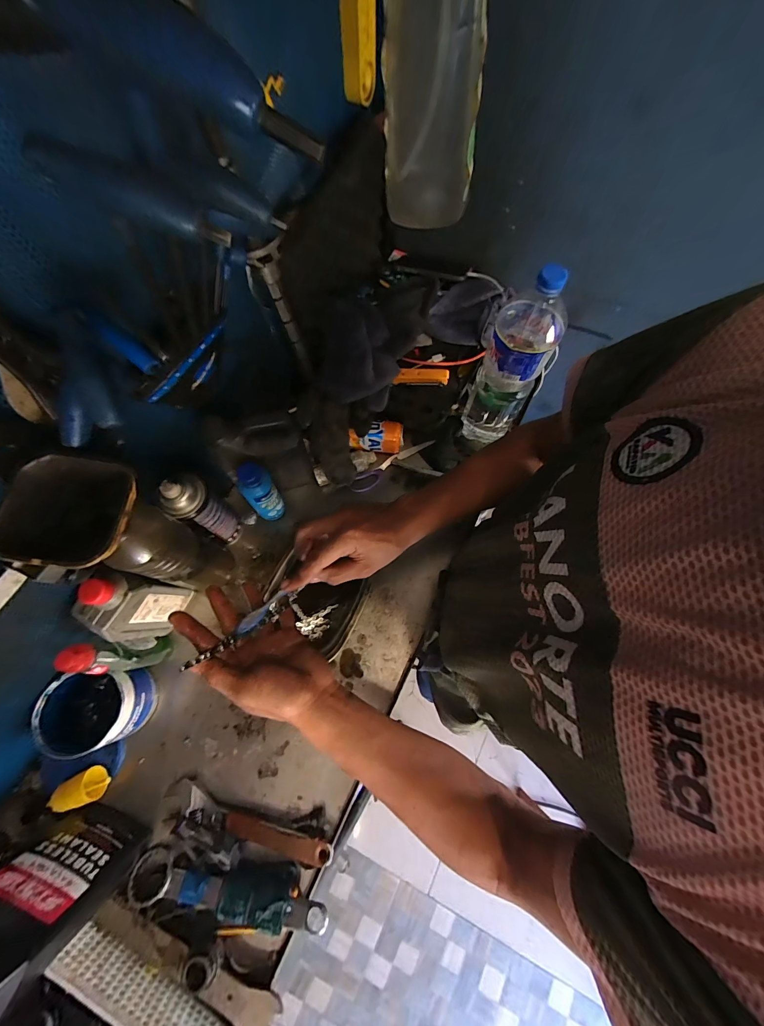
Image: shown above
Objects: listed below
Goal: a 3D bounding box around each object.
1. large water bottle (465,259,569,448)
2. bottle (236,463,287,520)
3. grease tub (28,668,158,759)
[{"bbox_3d":[0.197,-0.214,0.522,0.101,0.297,0.097,28,74,7],"label":"large water bottle"},{"bbox_3d":[-0.191,-0.028,0.552,0.040,0.161,0.052,42,76,11],"label":"bottle"},{"bbox_3d":[-0.393,0.272,0.476,0.109,0.097,0.090,-7,73,-3],"label":"grease tub"}]

